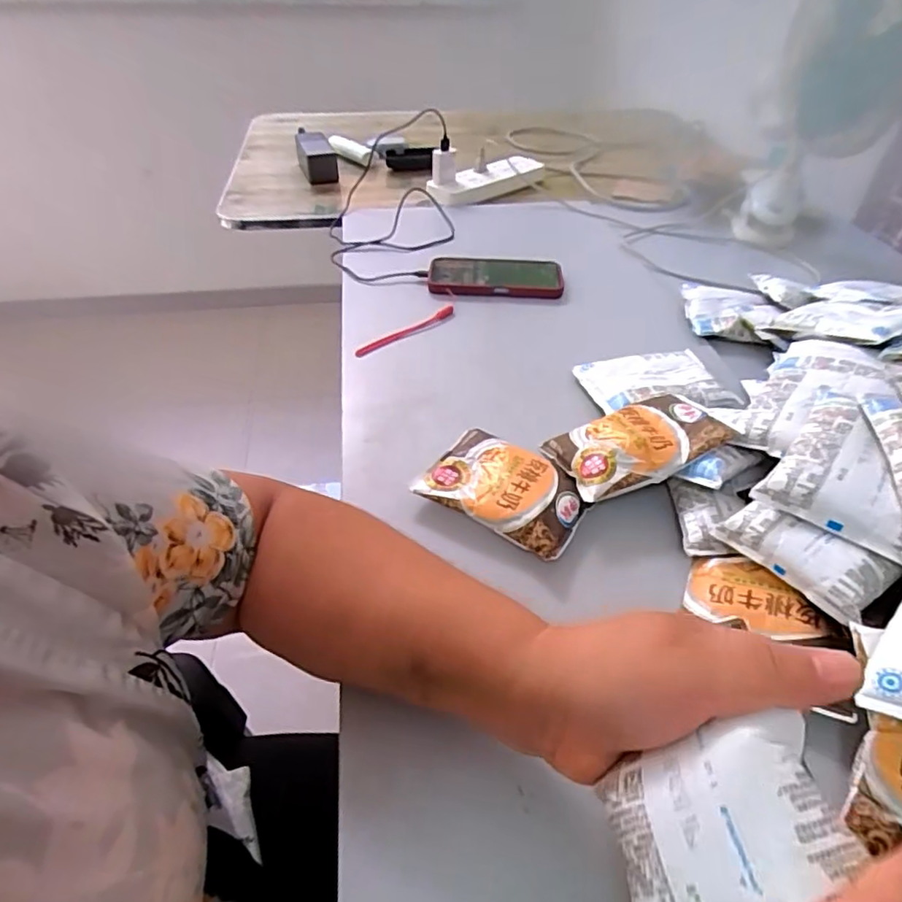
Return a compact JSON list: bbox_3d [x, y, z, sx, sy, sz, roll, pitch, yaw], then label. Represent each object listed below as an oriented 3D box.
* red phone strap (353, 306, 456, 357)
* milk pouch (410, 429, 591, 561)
[{"bbox_3d":[-0.049,-0.131,0.642,0.137,0.013,0.010,-32,51,-29],"label":"red phone strap"},{"bbox_3d":[0.044,0.031,0.451,0.121,0.031,0.087,25,47,23],"label":"milk pouch"}]

